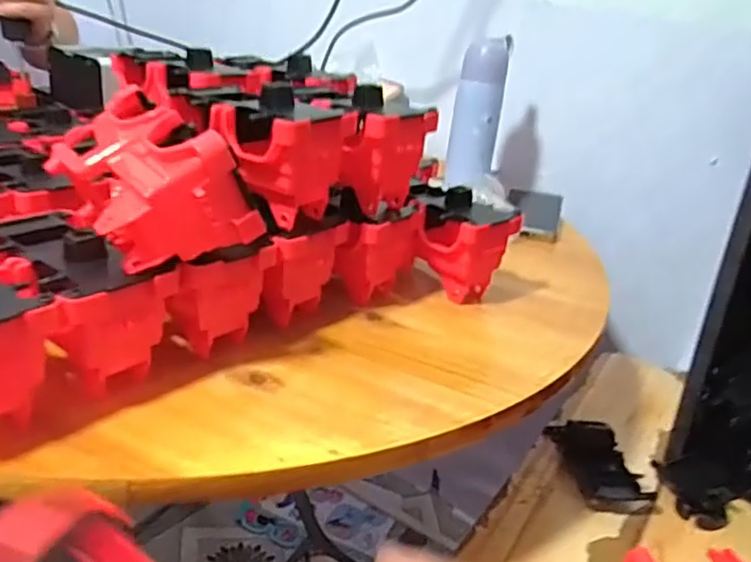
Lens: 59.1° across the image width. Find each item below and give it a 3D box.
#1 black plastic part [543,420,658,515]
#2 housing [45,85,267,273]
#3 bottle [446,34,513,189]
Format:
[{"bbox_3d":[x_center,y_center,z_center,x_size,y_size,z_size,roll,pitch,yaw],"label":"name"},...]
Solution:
[{"bbox_3d":[0.239,0.192,0.709,0.072,0.042,0.138,3,25,-9],"label":"black plastic part"},{"bbox_3d":[-0.153,-0.072,0.452,0.094,0.085,0.126,-13,31,-36],"label":"housing"},{"bbox_3d":[0.142,-0.234,0.922,0.066,0.186,0.073,6,25,-2],"label":"bottle"}]

